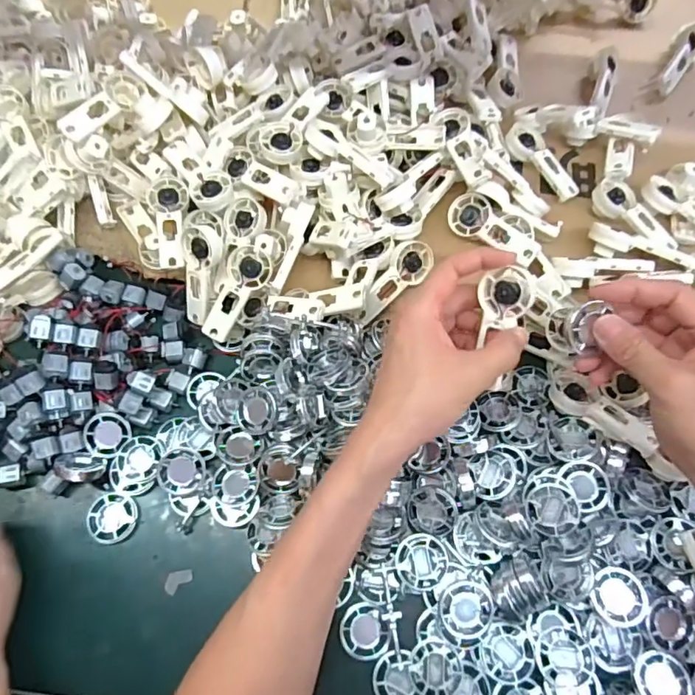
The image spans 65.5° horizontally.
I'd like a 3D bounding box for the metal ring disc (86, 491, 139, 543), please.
[{"bbox_3d":[-0.199,0.144,0.457,0.041,0.008,0.040,-1,66,2],"label":"metal ring disc"}]

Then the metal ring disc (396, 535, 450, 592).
[{"bbox_3d":[0.058,0.167,0.419,0.039,0.009,0.040,-1,66,2],"label":"metal ring disc"}]

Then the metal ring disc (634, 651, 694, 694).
[{"bbox_3d":[0.228,0.242,0.390,0.043,0.009,0.036,39,73,17],"label":"metal ring disc"}]

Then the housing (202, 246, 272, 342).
[{"bbox_3d":[-0.104,-0.050,0.498,0.040,0.017,0.092,30,94,13],"label":"housing"}]

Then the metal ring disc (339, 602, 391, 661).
[{"bbox_3d":[0.014,0.218,0.416,0.038,0.004,0.039,5,61,-10],"label":"metal ring disc"}]

